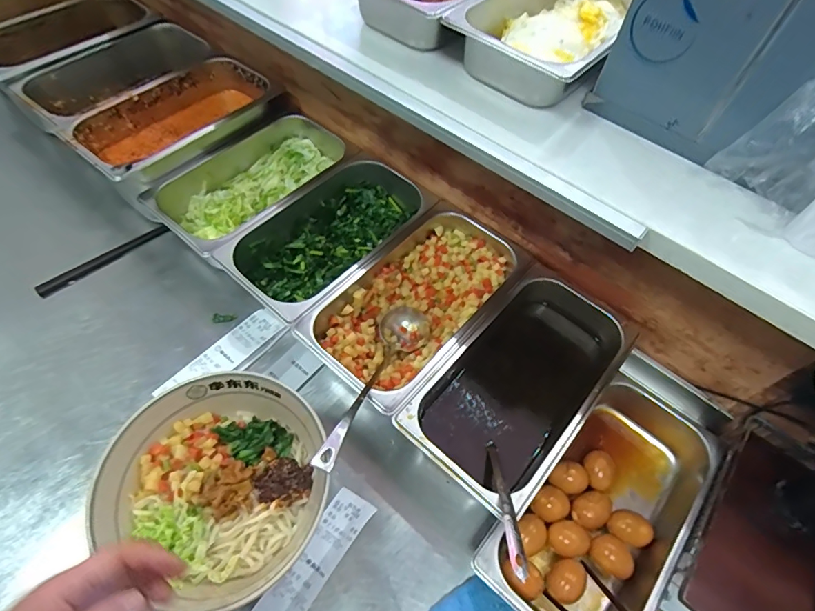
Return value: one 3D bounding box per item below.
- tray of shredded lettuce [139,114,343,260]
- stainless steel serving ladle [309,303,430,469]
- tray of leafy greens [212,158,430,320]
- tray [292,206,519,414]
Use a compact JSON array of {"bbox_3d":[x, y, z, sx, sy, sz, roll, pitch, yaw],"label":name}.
[{"bbox_3d":[-0.243,-0.191,0.782,0.168,0.104,0.335,35,60,20],"label":"tray of shredded lettuce"},{"bbox_3d":[-0.041,0.082,0.573,0.072,0.056,0.306,20,30,10],"label":"stainless steel serving ladle"},{"bbox_3d":[-0.109,-0.104,0.717,0.170,0.090,0.323,36,60,20],"label":"tray of leafy greens"},{"bbox_3d":[0.018,-0.001,0.660,0.174,0.081,0.326,36,60,20],"label":"tray"}]

